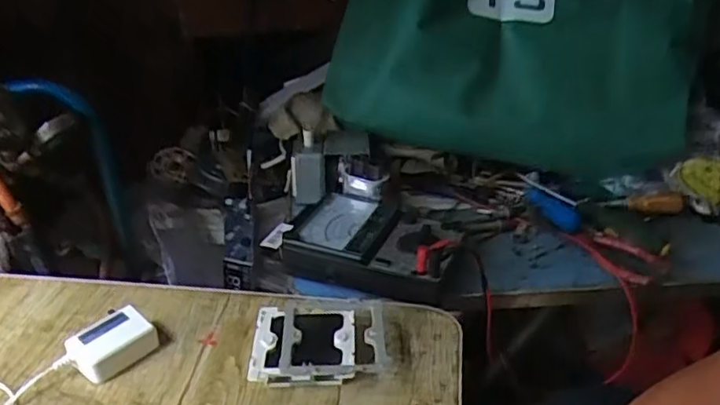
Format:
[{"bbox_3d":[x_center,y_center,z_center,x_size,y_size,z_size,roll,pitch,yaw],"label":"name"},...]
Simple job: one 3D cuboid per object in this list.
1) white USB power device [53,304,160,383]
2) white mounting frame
[{"bbox_3d":[-0.214,0.122,0.520,0.047,0.028,0.070,24,40,36],"label":"white USB power device"},{"bbox_3d":[-0.032,0.119,0.511,0.108,0.034,0.086,-1,31,3],"label":"white mounting frame"}]

